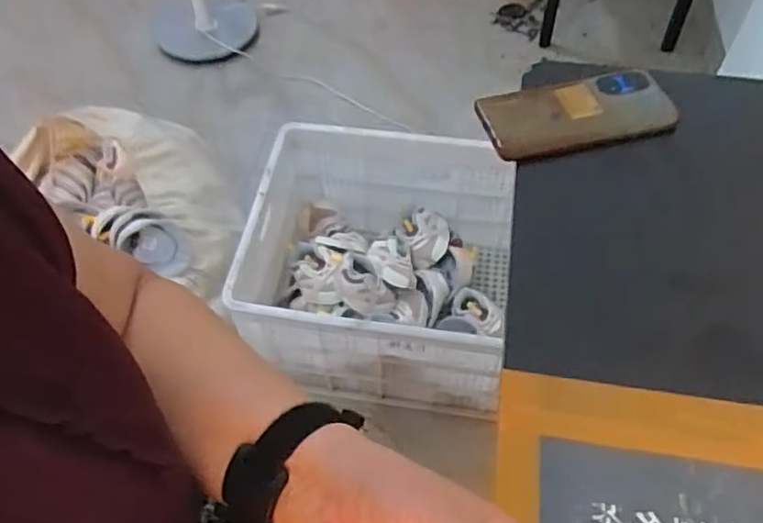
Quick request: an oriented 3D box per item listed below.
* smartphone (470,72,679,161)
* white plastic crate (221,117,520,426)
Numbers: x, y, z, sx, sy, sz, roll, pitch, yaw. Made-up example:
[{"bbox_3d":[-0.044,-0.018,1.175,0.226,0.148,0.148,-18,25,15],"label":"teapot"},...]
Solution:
[{"bbox_3d":[0.168,-0.129,0.562,0.158,0.018,0.079,-11,53,-5],"label":"smartphone"},{"bbox_3d":[-0.001,0.016,1.184,0.495,0.292,0.412,7,54,6],"label":"white plastic crate"}]

